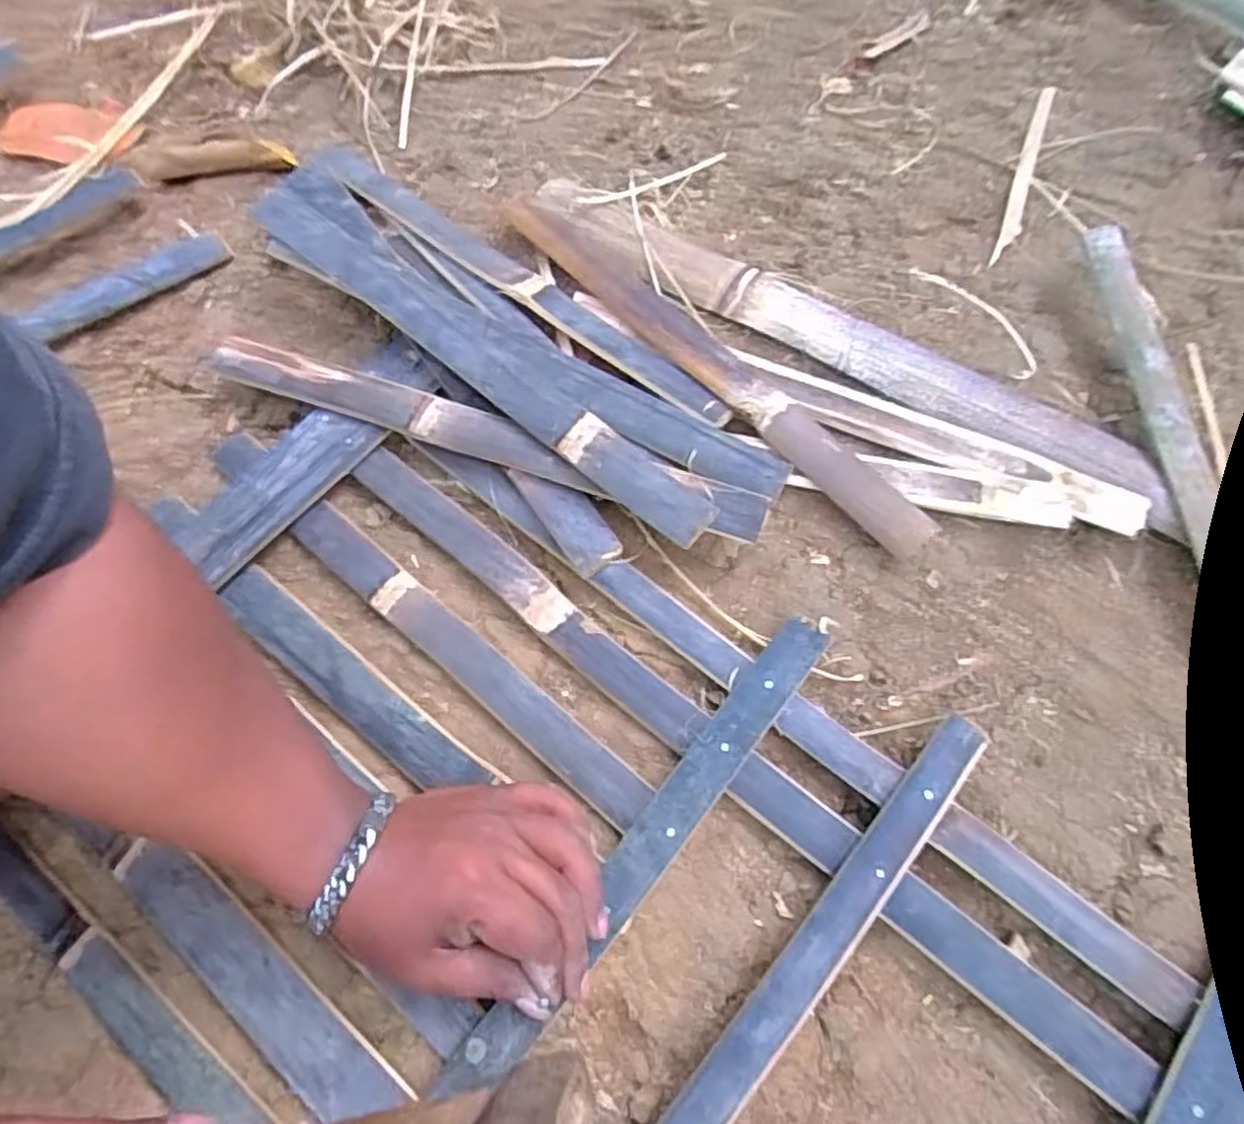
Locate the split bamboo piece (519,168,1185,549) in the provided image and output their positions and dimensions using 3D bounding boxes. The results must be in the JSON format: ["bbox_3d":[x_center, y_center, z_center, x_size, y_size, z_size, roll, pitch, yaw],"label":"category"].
[{"bbox_3d":[0.146,-0.165,0.525,0.484,0.020,0.062,31,72,16],"label":"split bamboo piece"}]

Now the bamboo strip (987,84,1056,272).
[{"bbox_3d":[0.317,-0.310,0.576,0.015,0.013,0.193,18,68,12],"label":"bamboo strip"}]

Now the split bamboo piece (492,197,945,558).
[{"bbox_3d":[0.054,-0.147,0.507,0.037,0.012,0.391,-40,69,-13],"label":"split bamboo piece"}]

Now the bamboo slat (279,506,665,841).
[{"bbox_3d":[-0.098,0.055,0.446,0.283,0.013,0.030,37,73,18],"label":"bamboo slat"}]

